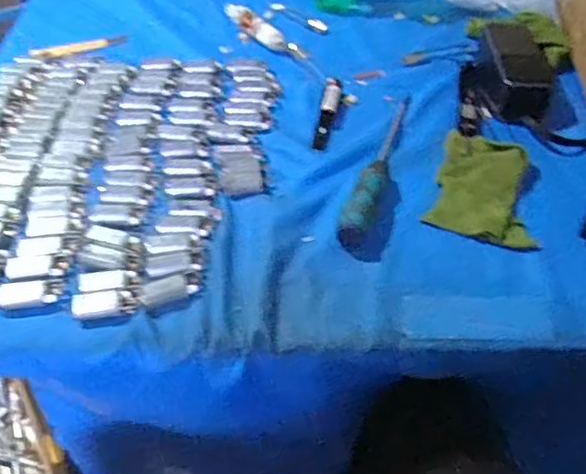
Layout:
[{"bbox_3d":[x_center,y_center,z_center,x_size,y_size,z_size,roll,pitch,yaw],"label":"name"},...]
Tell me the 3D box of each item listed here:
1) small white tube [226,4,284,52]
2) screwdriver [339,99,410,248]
[{"bbox_3d":[-0.048,-0.265,0.756,0.022,0.017,0.102,-28,56,-26],"label":"small white tube"},{"bbox_3d":[0.084,-0.076,0.573,0.024,0.025,0.228,17,49,11],"label":"screwdriver"}]

